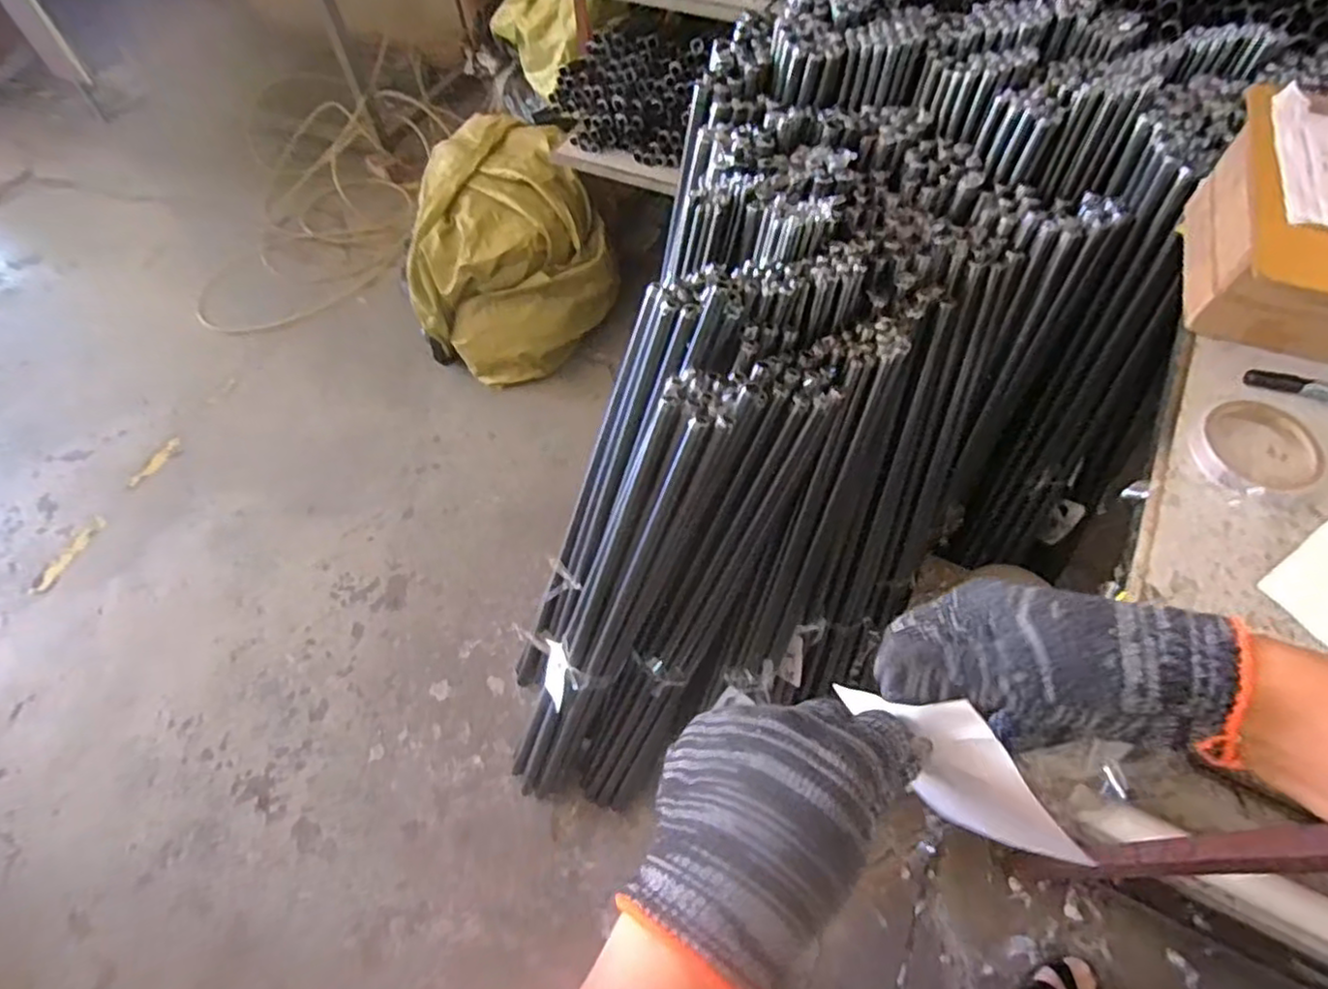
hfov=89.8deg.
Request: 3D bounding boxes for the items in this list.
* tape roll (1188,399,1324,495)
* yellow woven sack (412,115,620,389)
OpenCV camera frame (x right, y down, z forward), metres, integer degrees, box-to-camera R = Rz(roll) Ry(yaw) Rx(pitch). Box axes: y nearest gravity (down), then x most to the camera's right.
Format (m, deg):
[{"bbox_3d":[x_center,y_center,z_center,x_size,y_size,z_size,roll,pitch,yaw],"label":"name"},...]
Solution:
[{"bbox_3d":[0.510,-0.044,0.571,0.101,0.023,0.090,-15,60,-6],"label":"tape roll"},{"bbox_3d":[-0.428,-0.611,1.669,0.468,0.341,0.537,-29,62,-13],"label":"yellow woven sack"}]

